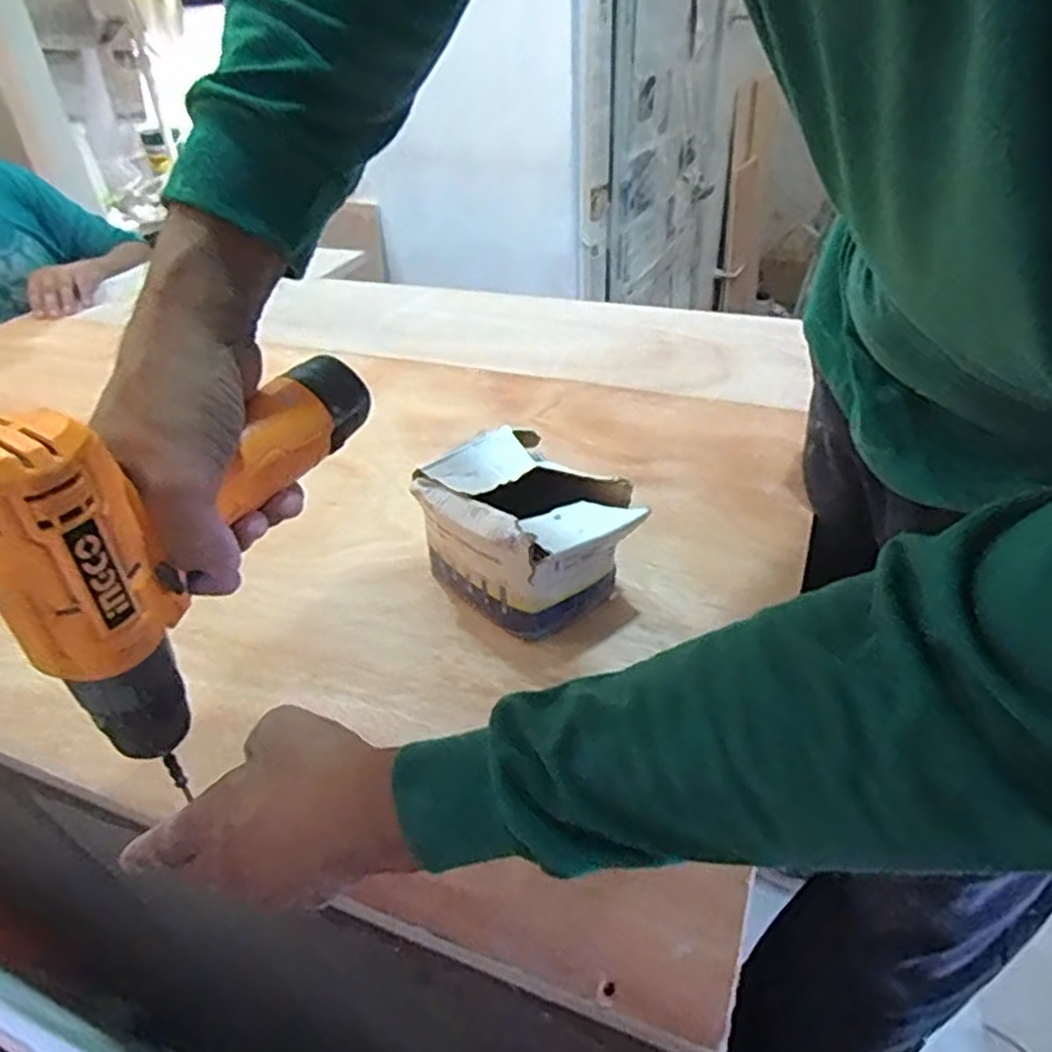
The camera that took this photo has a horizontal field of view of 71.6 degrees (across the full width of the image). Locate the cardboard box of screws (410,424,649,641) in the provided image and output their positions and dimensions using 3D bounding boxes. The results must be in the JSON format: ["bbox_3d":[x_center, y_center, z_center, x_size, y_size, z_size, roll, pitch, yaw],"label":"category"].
[{"bbox_3d":[0.003,0.008,0.547,0.150,0.100,0.113,25,46,34],"label":"cardboard box of screws"}]

